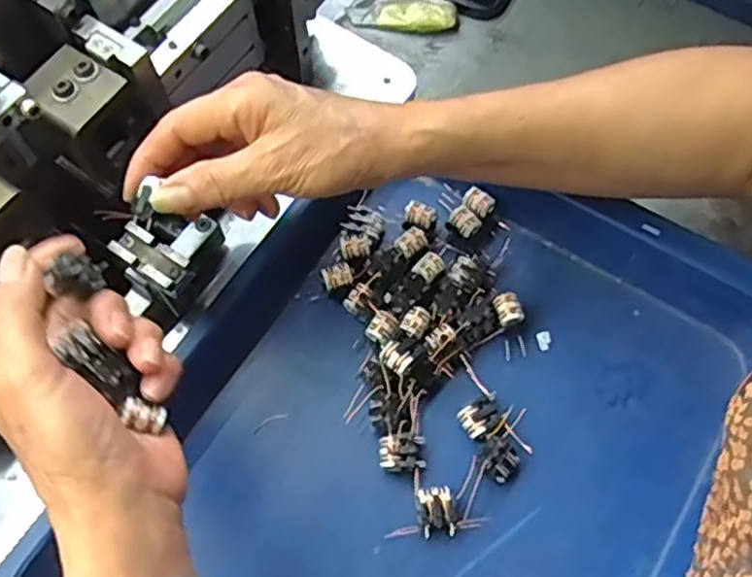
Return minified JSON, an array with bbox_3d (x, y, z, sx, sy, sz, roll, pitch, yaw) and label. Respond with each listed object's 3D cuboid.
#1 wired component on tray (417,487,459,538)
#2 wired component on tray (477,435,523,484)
[{"bbox_3d":[0.032,0.117,0.373,0.020,0.012,0.024,-3,68,0],"label":"wired component on tray"},{"bbox_3d":[0.065,0.091,0.379,0.021,0.015,0.019,37,73,14],"label":"wired component on tray"}]

